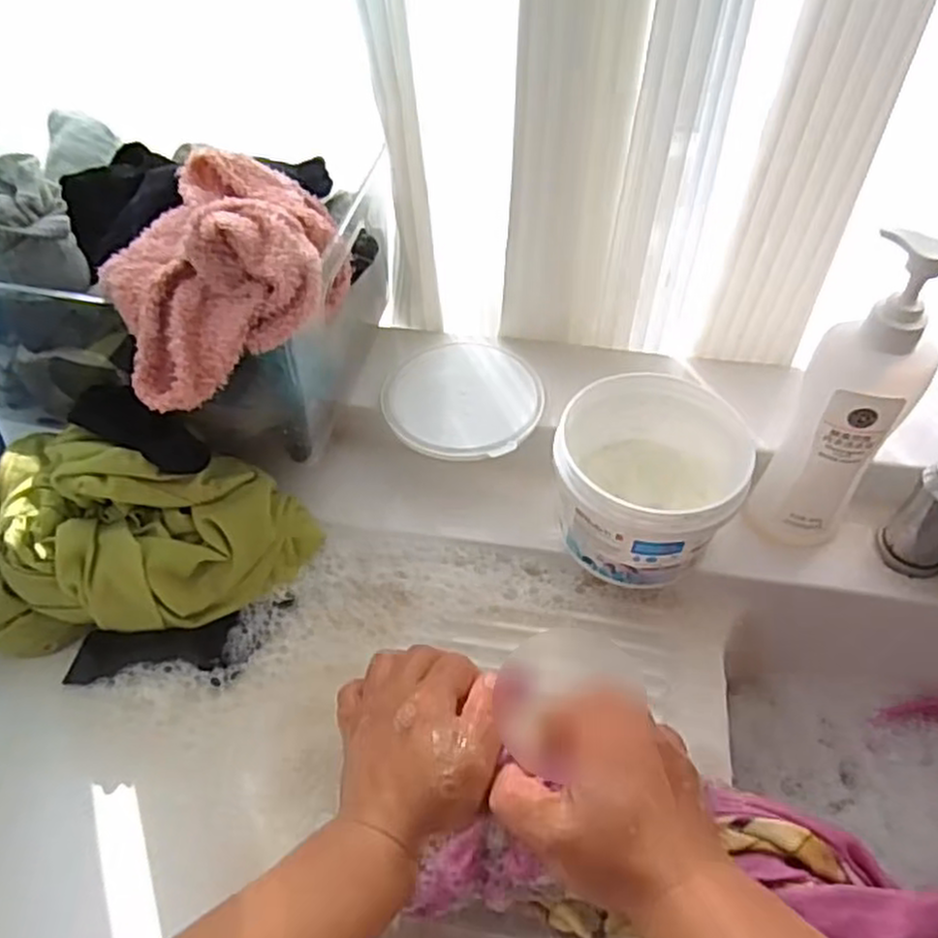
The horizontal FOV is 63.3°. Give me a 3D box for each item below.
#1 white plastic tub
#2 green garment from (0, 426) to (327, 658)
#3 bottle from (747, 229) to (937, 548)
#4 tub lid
[{"bbox_3d":[0.121,0.014,0.542,0.119,0.104,0.122,0,51,0],"label":"white plastic tub"},{"bbox_3d":[-0.243,0.045,0.511,0.258,0.116,0.129,2,51,2],"label":"green garment"},{"bbox_3d":[0.241,-0.036,0.485,0.065,0.226,0.049,25,56,19],"label":"bottle"},{"bbox_3d":[-0.006,-0.057,0.609,0.121,0.015,0.132,0,51,0],"label":"tub lid"}]

